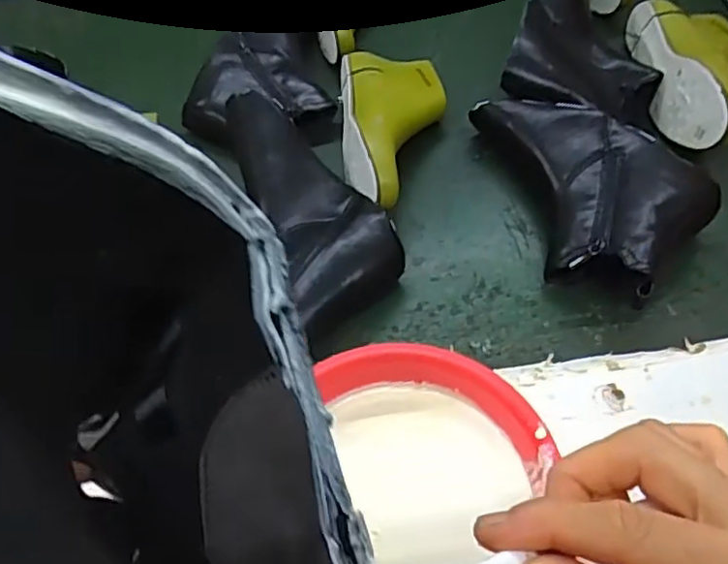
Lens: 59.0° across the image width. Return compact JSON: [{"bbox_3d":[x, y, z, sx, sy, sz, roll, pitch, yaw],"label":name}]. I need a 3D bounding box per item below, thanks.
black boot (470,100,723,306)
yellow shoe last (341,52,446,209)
[{"bbox_3d":[0.181,-0.085,0.588,0.228,0.068,0.146,35,65,25],"label":"black boot"},{"bbox_3d":[0.031,-0.155,0.651,0.105,0.073,0.223,-4,55,2],"label":"yellow shoe last"}]

